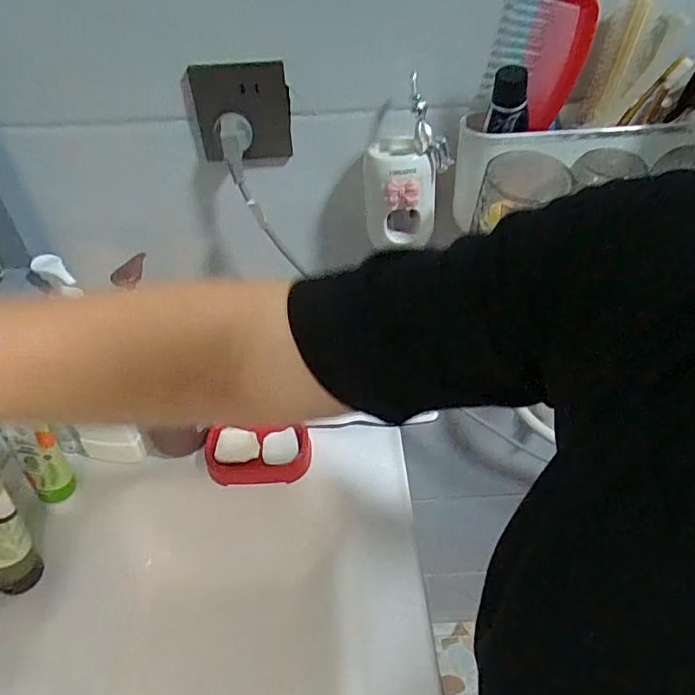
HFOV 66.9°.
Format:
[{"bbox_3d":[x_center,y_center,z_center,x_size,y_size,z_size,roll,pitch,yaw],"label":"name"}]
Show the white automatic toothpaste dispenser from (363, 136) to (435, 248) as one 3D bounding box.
[{"bbox_3d":[0.051,-0.148,0.516,0.066,0.094,0.059,-3,41,3],"label":"white automatic toothpaste dispenser"}]

